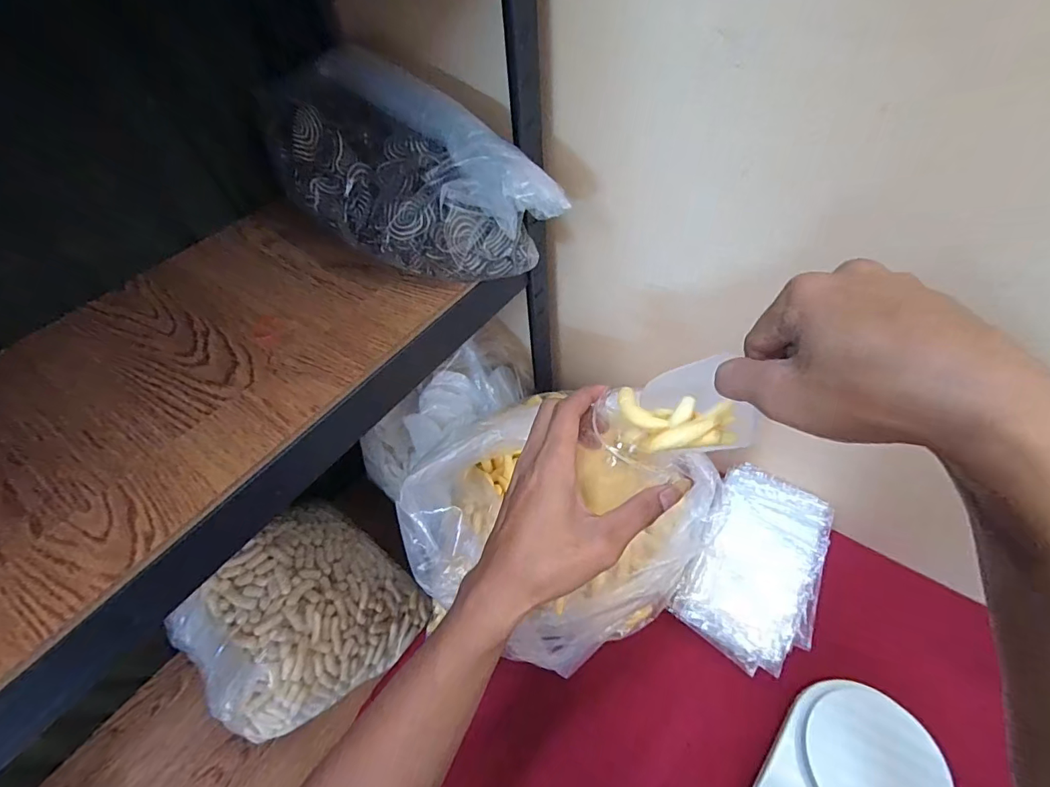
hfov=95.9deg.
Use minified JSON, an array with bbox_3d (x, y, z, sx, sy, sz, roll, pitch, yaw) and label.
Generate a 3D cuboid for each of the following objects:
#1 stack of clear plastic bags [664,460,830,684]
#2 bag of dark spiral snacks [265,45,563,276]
[{"bbox_3d":[0.252,0.180,0.509,0.121,0.010,0.202,25,66,22],"label":"stack of clear plastic bags"},{"bbox_3d":[-0.116,-0.194,0.437,0.291,0.138,0.117,33,62,27],"label":"bag of dark spiral snacks"}]

